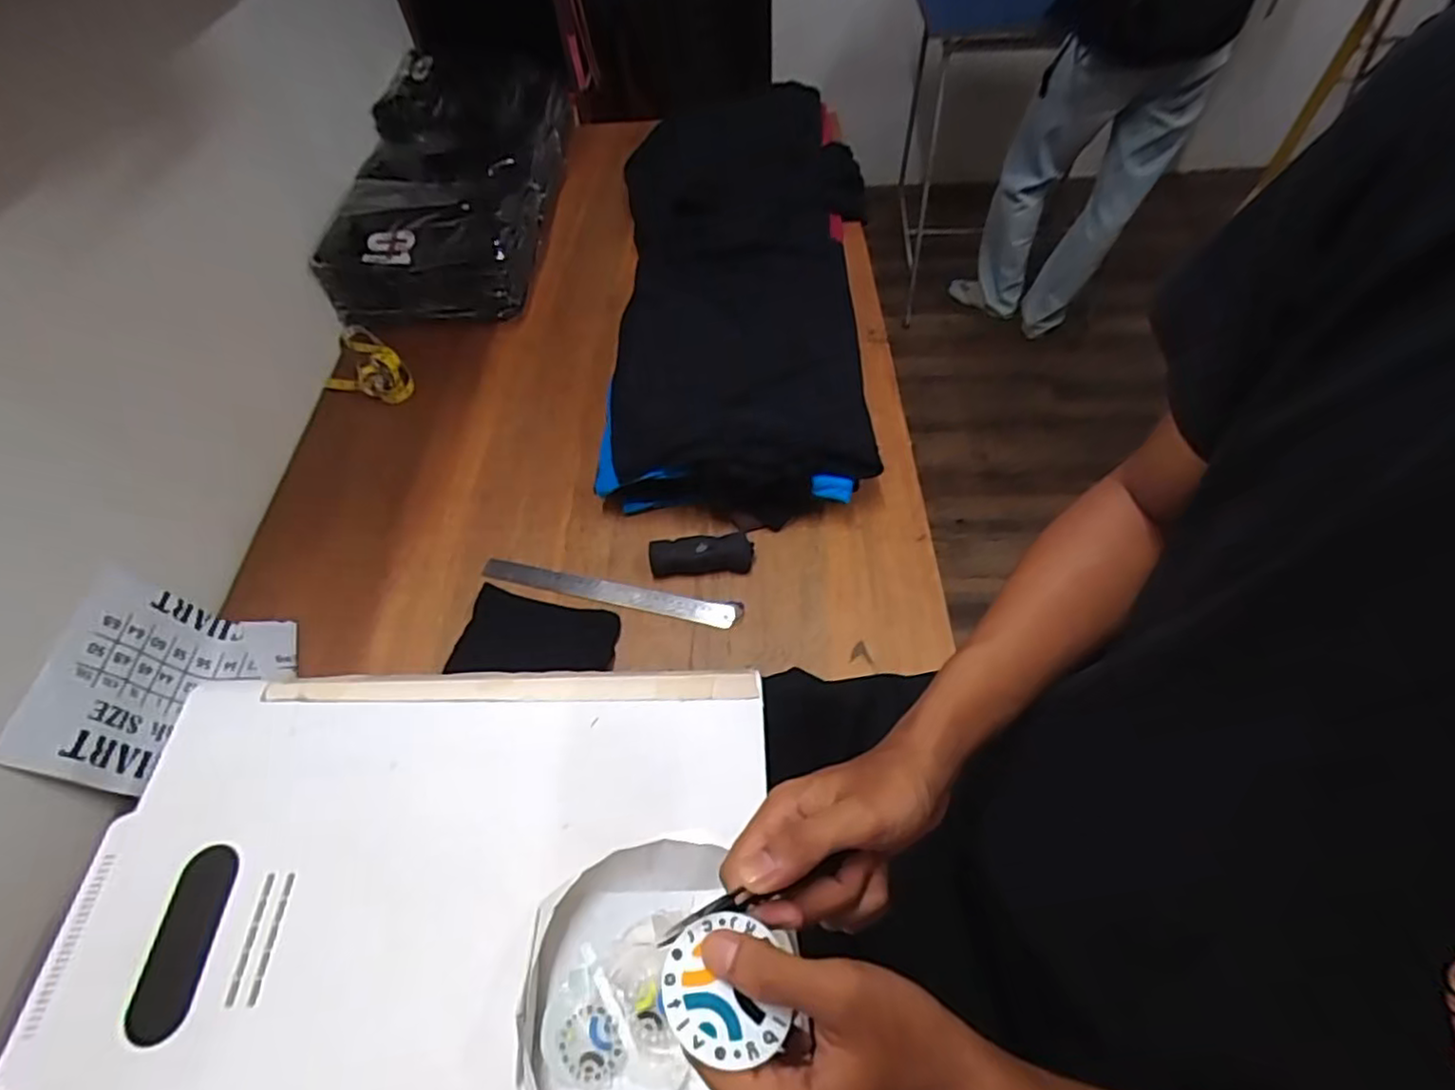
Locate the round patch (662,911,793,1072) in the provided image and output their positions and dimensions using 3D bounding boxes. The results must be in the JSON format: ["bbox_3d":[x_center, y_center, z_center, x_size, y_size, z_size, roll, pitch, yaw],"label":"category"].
[{"bbox_3d":[-0.002,0.194,0.293,0.052,0.004,0.056,8,44,-8],"label":"round patch"}]

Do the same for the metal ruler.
[{"bbox_3d":[-0.150,0.057,0.821,0.324,0.005,0.030,10,57,9],"label":"metal ruler"}]

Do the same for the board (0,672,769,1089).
[{"bbox_3d":[-0.223,0.281,0.475,0.496,0.033,0.395,-2,54,2],"label":"board"}]

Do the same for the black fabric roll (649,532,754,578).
[{"bbox_3d":[-0.033,0.012,0.826,0.128,0.036,0.042,-4,54,1],"label":"black fabric roll"}]

